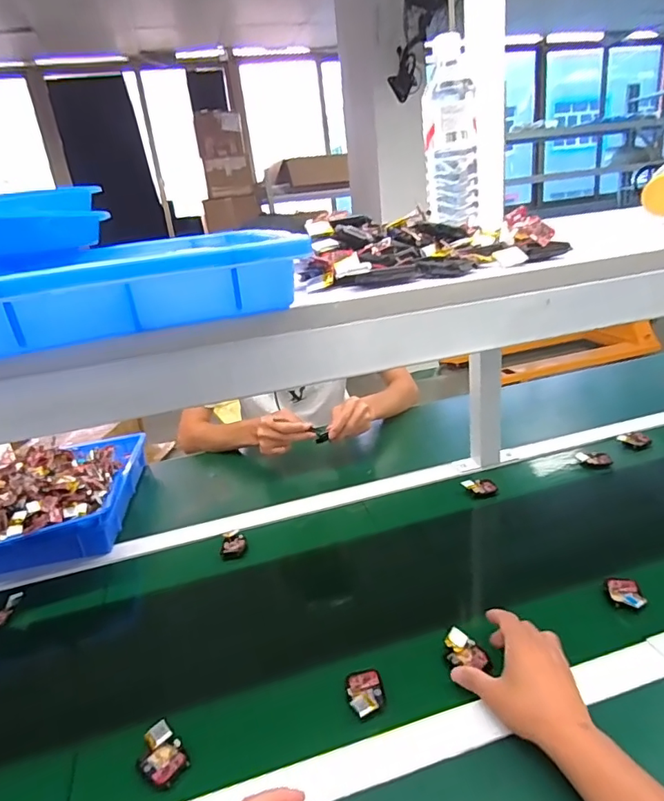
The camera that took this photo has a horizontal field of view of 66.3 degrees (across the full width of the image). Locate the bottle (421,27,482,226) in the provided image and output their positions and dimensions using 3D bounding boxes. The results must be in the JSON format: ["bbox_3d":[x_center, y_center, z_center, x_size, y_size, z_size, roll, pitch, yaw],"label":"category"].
[{"bbox_3d":[0.143,-0.317,0.612,0.064,0.201,0.061,-1,22,15],"label":"bottle"}]

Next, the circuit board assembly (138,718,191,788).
[{"bbox_3d":[-0.164,0.341,0.491,0.055,0.013,0.038,12,29,41],"label":"circuit board assembly"}]

